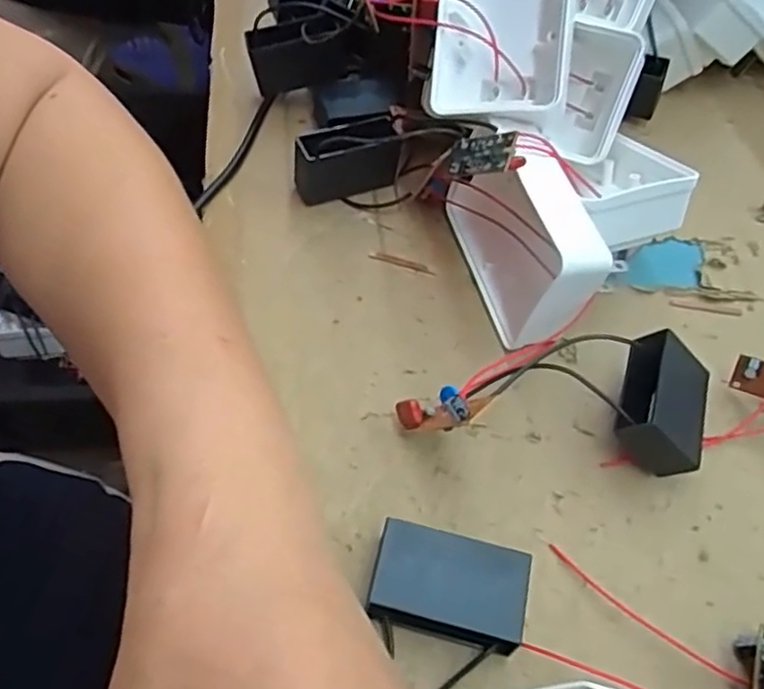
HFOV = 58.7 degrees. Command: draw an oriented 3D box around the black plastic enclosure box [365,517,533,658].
[{"bbox_3d":[0.021,0.079,0.217,0.047,0.019,0.032,13,54,5],"label":"black plastic enclosure box"}]

